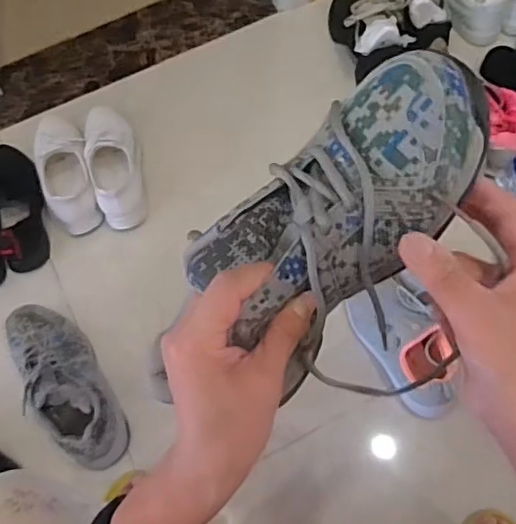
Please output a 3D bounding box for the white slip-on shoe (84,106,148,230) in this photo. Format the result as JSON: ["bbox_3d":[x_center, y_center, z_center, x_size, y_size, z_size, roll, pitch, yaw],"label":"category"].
[{"bbox_3d":[-0.254,-0.184,1.025,0.085,0.088,0.247,-16,66,-4],"label":"white slip-on shoe"}]

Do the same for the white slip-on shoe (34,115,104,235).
[{"bbox_3d":[-0.342,-0.168,1.030,0.089,0.089,0.247,-19,66,-5],"label":"white slip-on shoe"}]

